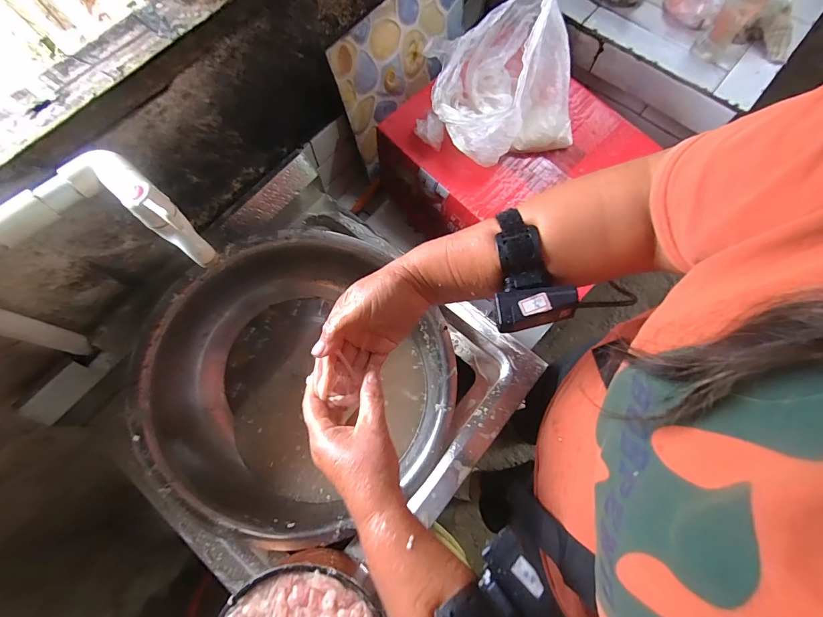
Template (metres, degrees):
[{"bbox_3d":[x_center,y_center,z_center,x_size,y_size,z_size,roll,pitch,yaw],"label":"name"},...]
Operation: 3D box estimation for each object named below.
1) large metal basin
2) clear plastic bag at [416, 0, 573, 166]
[{"bbox_3d":[-0.146,0.110,0.555,0.403,0.150,0.403,0,90,-14],"label":"large metal basin"},{"bbox_3d":[0.116,-0.299,0.539,0.212,0.154,0.147,-23,75,-8],"label":"clear plastic bag"}]

